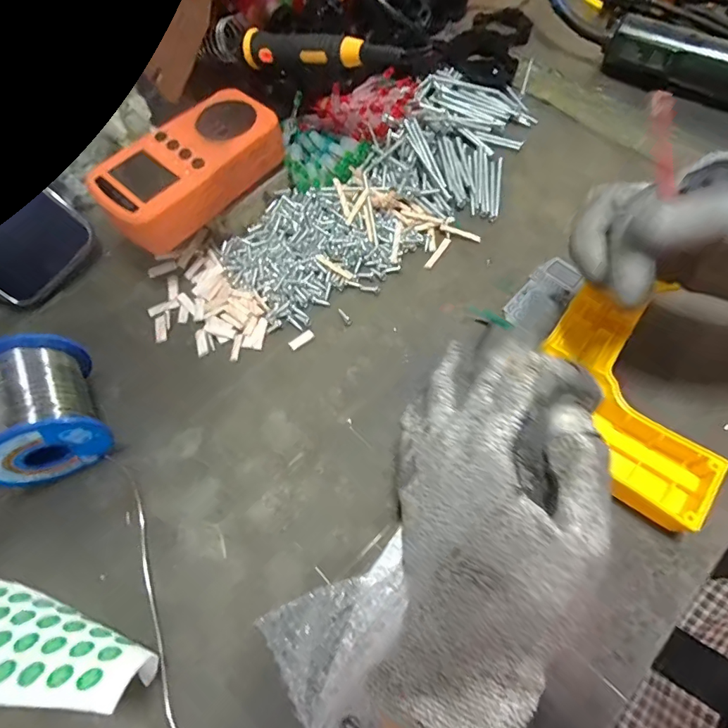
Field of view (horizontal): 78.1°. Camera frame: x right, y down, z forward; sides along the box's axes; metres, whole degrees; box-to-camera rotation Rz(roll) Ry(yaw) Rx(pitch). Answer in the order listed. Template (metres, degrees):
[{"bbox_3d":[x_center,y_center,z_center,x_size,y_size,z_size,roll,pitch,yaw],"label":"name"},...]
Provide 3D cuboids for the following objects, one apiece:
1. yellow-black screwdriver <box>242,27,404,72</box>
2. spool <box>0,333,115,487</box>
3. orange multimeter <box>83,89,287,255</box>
[{"bbox_3d":[-0.035,-0.220,0.315,0.128,0.021,0.019,21,67,26],"label":"yellow-black screwdriver"},{"bbox_3d":[-0.183,0.026,0.259,0.056,0.056,0.070,-25,66,-9],"label":"spool"},{"bbox_3d":[-0.119,-0.135,0.310,0.065,0.033,0.126,33,70,17],"label":"orange multimeter"}]

